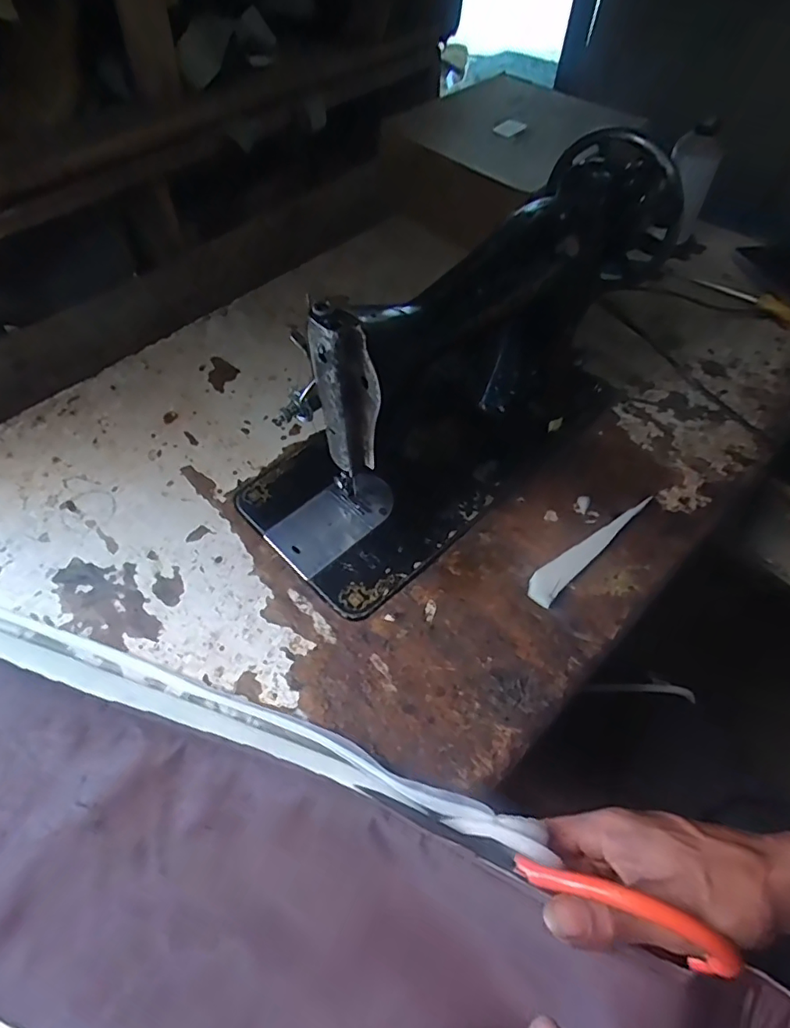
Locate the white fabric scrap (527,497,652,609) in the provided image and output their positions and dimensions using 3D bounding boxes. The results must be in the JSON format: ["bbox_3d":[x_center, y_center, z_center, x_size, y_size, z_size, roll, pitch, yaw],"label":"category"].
[{"bbox_3d":[0.162,0.027,0.451,0.141,0.010,0.025,-38,66,-24],"label":"white fabric scrap"}]

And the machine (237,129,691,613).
[{"bbox_3d":[0.052,-0.133,0.451,0.175,0.198,0.396,40,64,22],"label":"machine"}]

